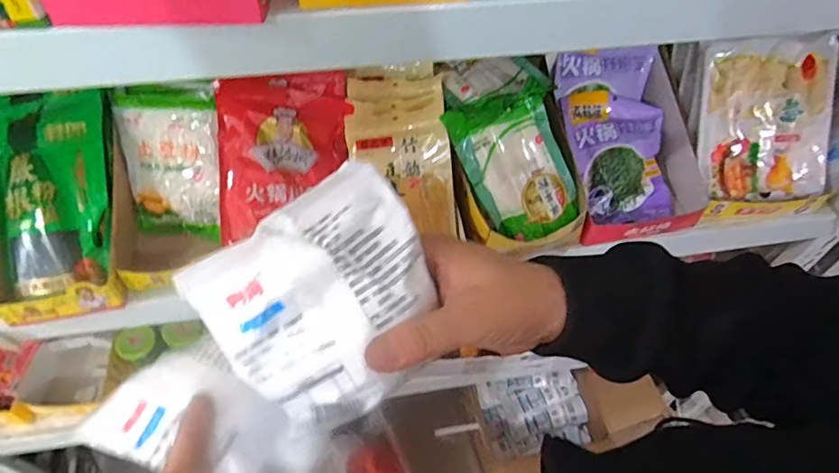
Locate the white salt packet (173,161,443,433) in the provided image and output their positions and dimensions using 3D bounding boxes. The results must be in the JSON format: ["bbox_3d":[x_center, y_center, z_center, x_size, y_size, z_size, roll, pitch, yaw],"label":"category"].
[{"bbox_3d":[-0.045,0.035,0.278,0.114,0.024,0.112,-36,97,-7],"label":"white salt packet"}]

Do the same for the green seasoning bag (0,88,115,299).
[{"bbox_3d":[-0.460,-0.045,0.657,0.146,0.045,0.232,-9,85,-5],"label":"green seasoning bag"}]

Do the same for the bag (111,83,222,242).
[{"bbox_3d":[-0.336,-0.100,0.709,0.140,0.200,0.022,3,17,7],"label":"bag"}]

